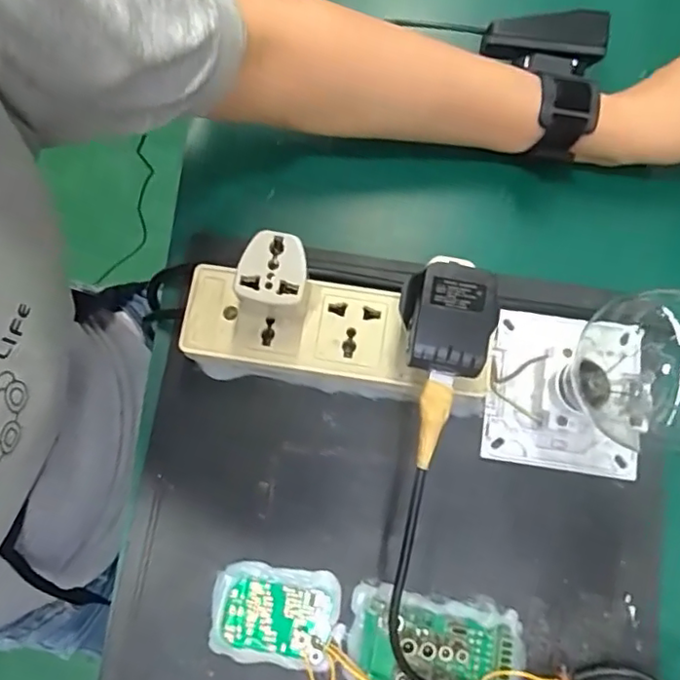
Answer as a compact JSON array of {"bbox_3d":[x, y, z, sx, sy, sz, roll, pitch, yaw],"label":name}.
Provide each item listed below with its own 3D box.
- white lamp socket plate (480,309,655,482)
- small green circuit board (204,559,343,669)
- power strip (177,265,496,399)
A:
[{"bbox_3d":[0.129,0.028,0.329,0.084,0.033,0.087,9,77,1],"label":"white lamp socket plate"},{"bbox_3d":[-0.036,0.149,0.317,0.067,0.005,0.049,7,77,1],"label":"small green circuit board"},{"bbox_3d":[-0.002,-0.003,0.335,0.167,0.033,0.051,8,77,1],"label":"power strip"}]

